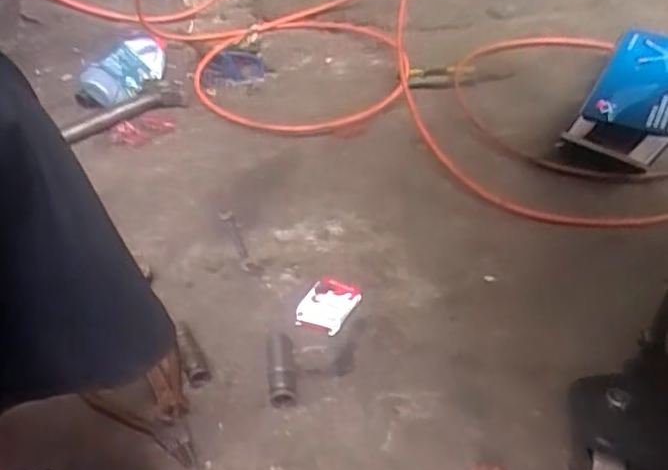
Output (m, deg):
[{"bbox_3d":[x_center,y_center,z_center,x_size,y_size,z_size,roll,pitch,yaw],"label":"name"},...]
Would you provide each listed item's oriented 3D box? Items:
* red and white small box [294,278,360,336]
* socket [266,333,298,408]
[{"bbox_3d":[-0.006,0.077,0.722,0.051,0.020,0.072,14,42,20],"label":"red and white small box"},{"bbox_3d":[-0.052,0.132,0.653,0.026,0.028,0.074,-7,39,-5],"label":"socket"}]

